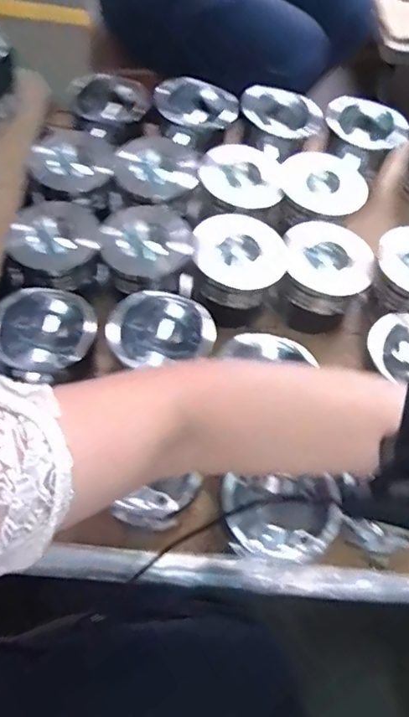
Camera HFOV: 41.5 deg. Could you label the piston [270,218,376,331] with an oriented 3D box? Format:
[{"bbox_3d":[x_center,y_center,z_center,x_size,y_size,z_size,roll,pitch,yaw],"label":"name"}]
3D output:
[{"bbox_3d":[0.152,-0.107,0.730,0.111,0.105,0.110,2,60,-3],"label":"piston"}]

